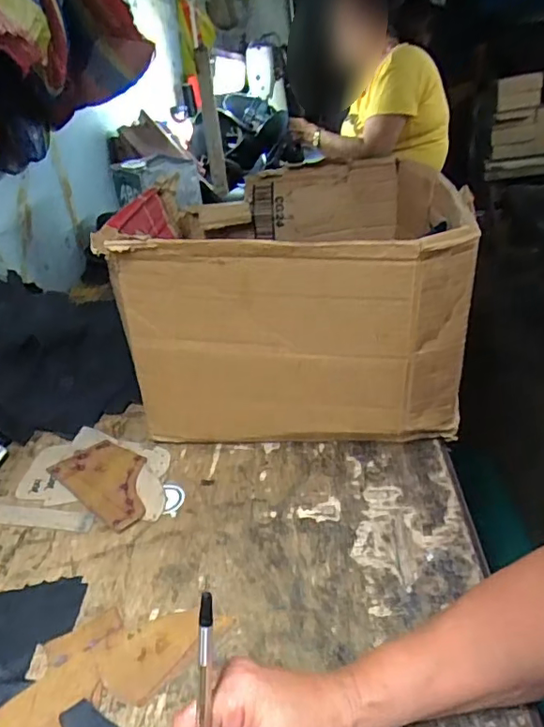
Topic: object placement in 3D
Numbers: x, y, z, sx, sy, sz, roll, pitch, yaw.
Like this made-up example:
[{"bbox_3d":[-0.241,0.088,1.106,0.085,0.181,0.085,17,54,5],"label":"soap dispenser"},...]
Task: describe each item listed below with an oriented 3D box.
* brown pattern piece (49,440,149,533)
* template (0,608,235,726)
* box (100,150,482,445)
[{"bbox_3d":[-0.169,0.121,0.567,0.138,0.006,0.074,21,44,38],"label":"brown pattern piece"},{"bbox_3d":[-0.125,0.222,0.393,0.183,0.011,0.083,-15,33,-22],"label":"template"},{"bbox_3d":[0.033,-0.109,0.695,0.364,0.249,0.430,0,30,9],"label":"box"}]

